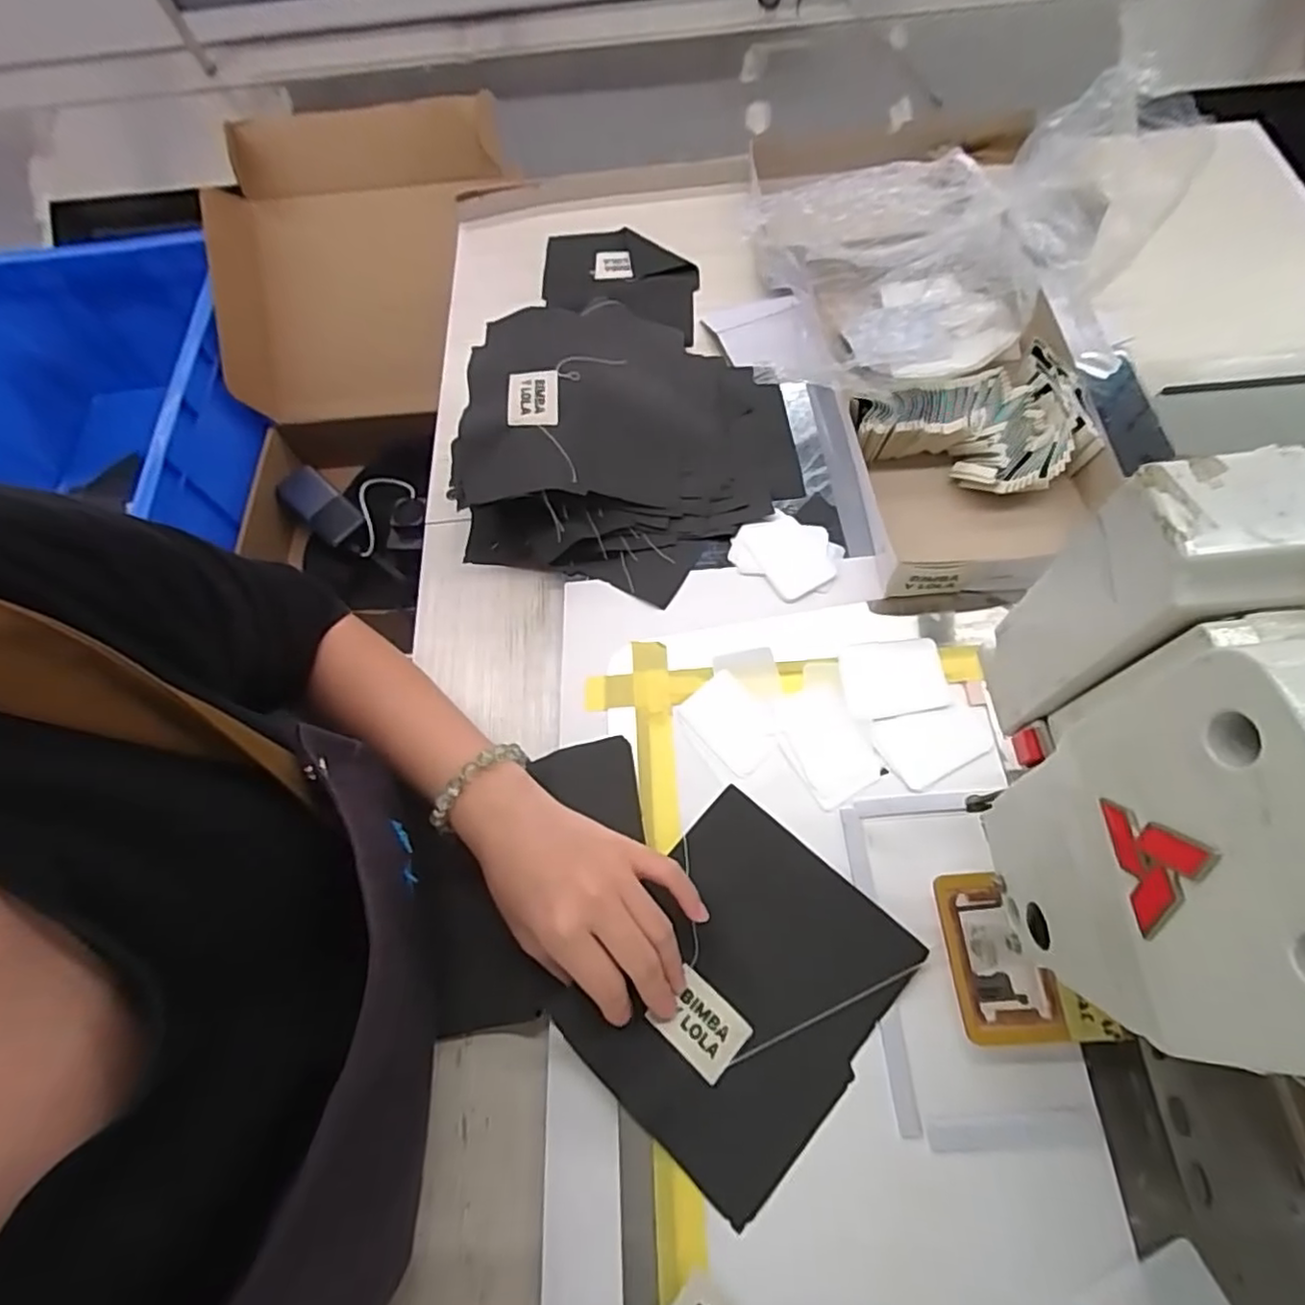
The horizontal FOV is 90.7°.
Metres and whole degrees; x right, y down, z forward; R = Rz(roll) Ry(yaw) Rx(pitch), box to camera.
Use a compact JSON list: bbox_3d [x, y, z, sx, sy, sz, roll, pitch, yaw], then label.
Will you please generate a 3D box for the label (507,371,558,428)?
[{"bbox_3d":[-0.085,-0.182,0.461,0.035,0.004,0.046,-3,72,-2],"label":"label"}]

